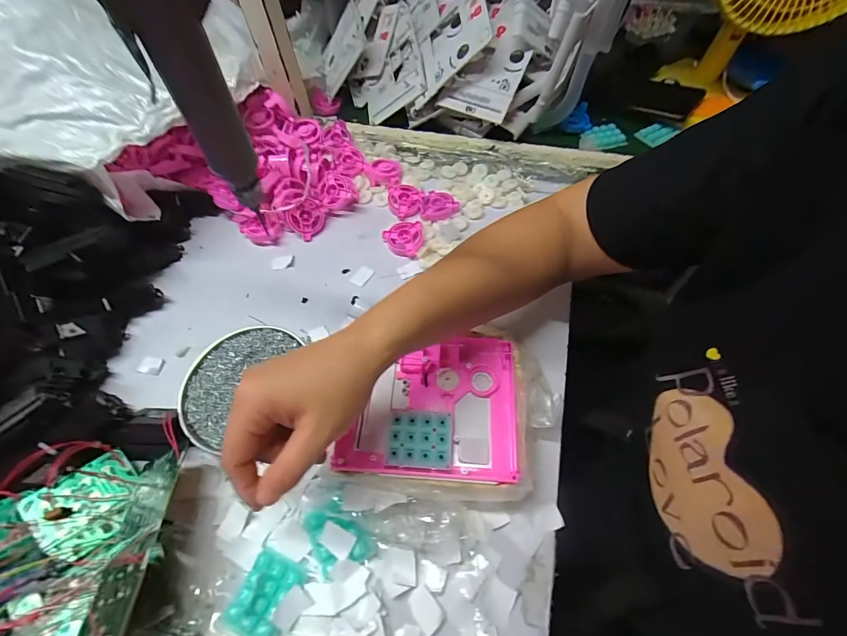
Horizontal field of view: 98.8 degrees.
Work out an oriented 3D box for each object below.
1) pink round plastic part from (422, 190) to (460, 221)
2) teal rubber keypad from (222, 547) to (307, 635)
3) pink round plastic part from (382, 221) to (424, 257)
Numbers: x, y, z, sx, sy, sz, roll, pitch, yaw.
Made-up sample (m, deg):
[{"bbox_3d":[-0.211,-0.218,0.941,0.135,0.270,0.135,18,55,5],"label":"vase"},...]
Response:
[{"bbox_3d":[0.024,-0.159,0.512,0.050,0.014,0.051,-1,60,2],"label":"pink round plastic part"},{"bbox_3d":[-0.130,0.228,0.298,0.046,0.013,0.056,19,63,13],"label":"teal rubber keypad"},{"bbox_3d":[-0.027,-0.105,0.487,0.053,0.016,0.047,-2,60,1],"label":"pink round plastic part"}]

